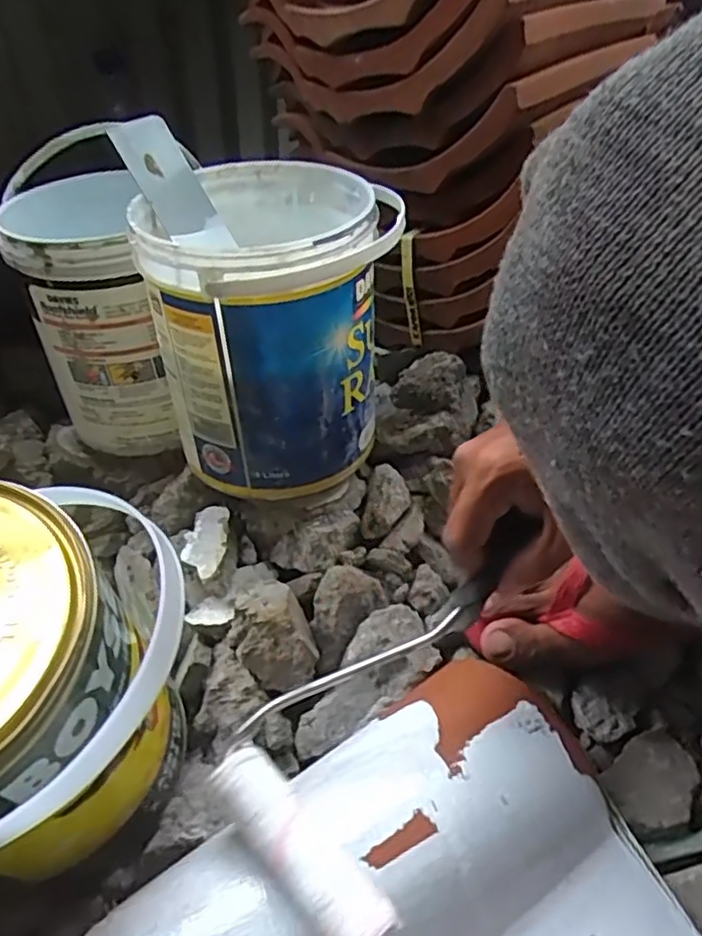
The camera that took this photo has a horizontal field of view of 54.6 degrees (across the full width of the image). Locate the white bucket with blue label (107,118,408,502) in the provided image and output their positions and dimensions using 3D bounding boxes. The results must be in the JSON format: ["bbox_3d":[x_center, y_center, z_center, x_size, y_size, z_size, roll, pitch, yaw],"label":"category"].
[{"bbox_3d":[-0.064,-0.116,0.526,0.172,0.192,0.194,-9,49,-11],"label":"white bucket with blue label"}]

